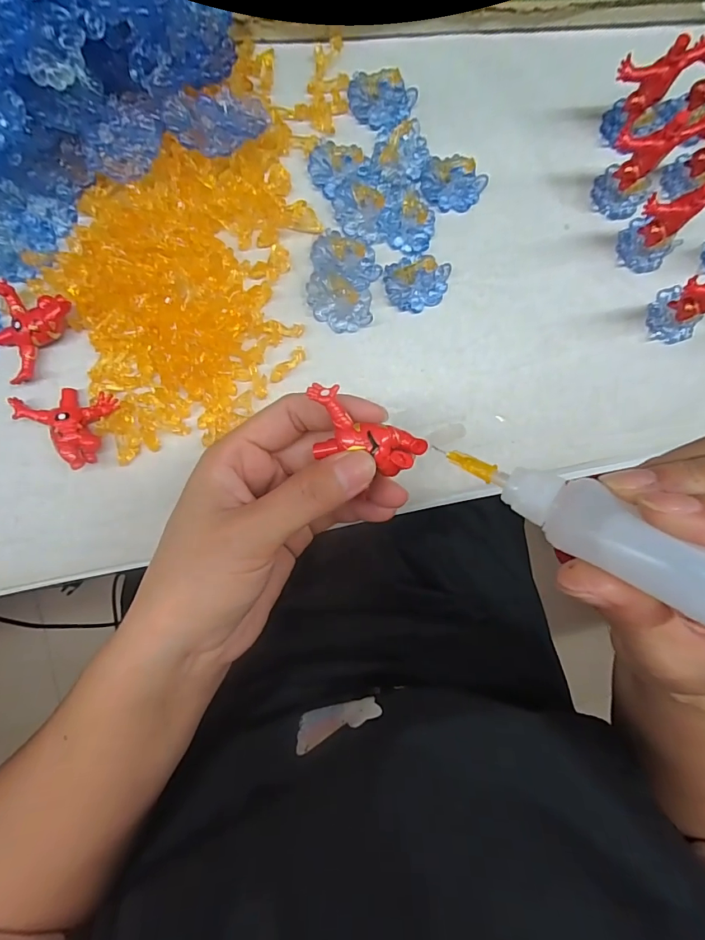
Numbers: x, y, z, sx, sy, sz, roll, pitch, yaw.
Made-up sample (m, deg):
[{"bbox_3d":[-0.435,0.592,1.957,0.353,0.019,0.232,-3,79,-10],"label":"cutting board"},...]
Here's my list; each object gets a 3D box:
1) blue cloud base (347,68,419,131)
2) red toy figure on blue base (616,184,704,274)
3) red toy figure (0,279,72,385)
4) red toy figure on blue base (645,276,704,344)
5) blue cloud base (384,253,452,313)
[{"bbox_3d":[0.017,-0.208,0.242,0.038,0.009,0.029,-8,90,-7],"label":"blue cloud base"},{"bbox_3d":[0.179,-0.136,0.240,0.042,0.047,0.031,-21,91,-7],"label":"red toy figure on blue base"},{"bbox_3d":[-0.162,-0.066,0.212,0.035,0.014,0.045,15,87,-7],"label":"red toy figure"},{"bbox_3d":[0.197,-0.093,0.235,0.025,0.060,0.031,-21,91,-7],"label":"red toy figure on blue base"},{"bbox_3d":[0.037,-0.105,0.239,0.037,0.013,0.029,-1,89,-7],"label":"blue cloud base"}]

